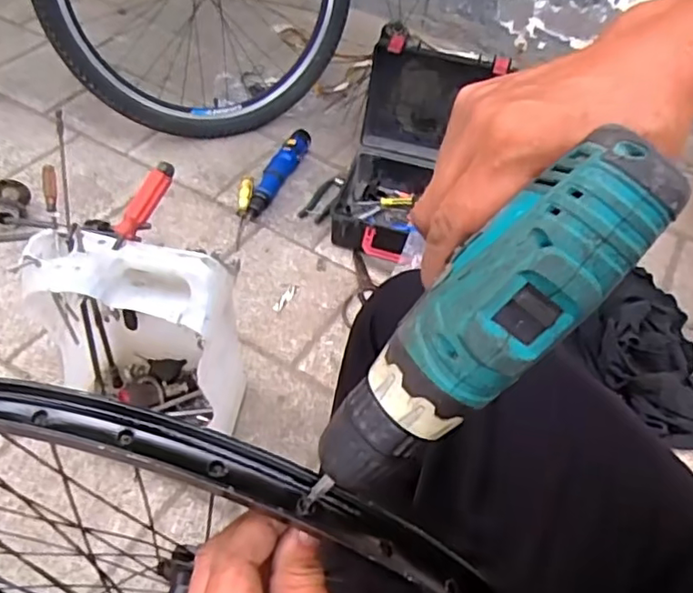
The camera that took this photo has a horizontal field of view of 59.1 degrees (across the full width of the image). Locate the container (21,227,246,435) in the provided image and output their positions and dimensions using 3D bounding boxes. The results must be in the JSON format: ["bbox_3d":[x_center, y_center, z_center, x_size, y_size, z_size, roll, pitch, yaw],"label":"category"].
[{"bbox_3d":[-0.258,0.045,0.809,0.238,0.327,0.135,13,48,5],"label":"container"}]

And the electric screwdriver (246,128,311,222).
[{"bbox_3d":[-0.141,-0.259,1.289,0.041,0.049,0.262,22,65,15],"label":"electric screwdriver"}]

